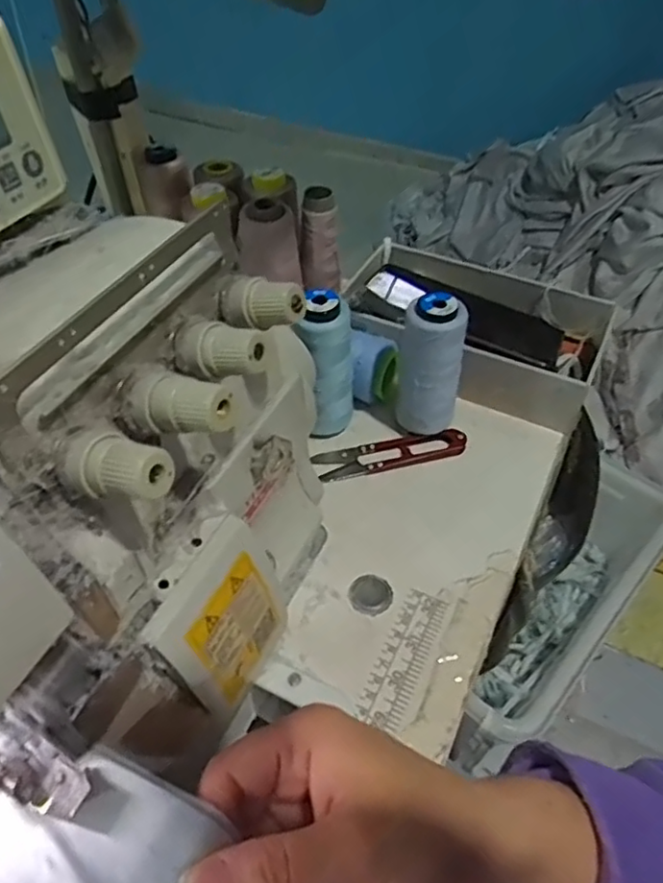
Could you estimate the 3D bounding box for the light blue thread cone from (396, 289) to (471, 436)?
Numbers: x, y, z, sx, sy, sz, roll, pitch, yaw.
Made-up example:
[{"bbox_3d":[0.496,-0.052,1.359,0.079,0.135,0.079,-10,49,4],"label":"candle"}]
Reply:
[{"bbox_3d":[0.069,-0.055,0.447,0.044,0.103,0.043,12,50,9],"label":"light blue thread cone"}]

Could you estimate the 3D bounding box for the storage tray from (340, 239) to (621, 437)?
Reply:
[{"bbox_3d":[0.113,-0.095,0.526,0.210,0.053,0.119,22,52,17],"label":"storage tray"}]

